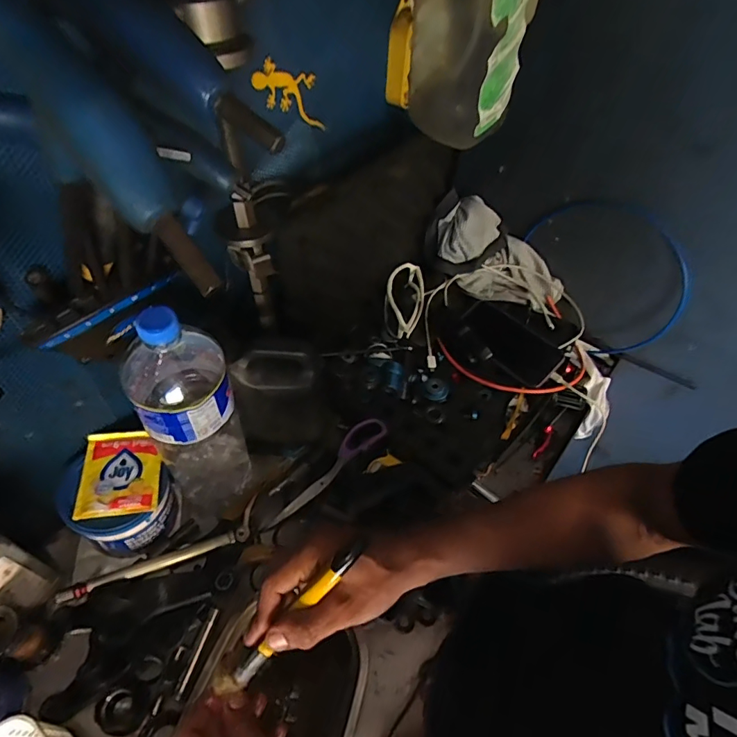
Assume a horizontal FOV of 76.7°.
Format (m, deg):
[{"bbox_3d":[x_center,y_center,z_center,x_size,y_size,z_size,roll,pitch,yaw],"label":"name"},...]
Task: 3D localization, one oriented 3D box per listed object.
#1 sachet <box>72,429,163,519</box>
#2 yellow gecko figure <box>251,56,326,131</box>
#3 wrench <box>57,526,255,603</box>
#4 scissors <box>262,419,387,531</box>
[{"bbox_3d":[-0.268,0.112,0.506,0.080,0.015,0.096,-4,53,-9],"label":"sachet"},{"bbox_3d":[-0.080,-0.295,0.499,0.017,0.049,0.106,39,20,22],"label":"yellow gecko figure"},{"bbox_3d":[-0.232,0.216,0.518,0.194,0.022,0.016,-17,56,-18],"label":"wrench"},{"bbox_3d":[-0.054,0.133,0.591,0.193,0.012,0.036,-43,65,-10],"label":"scissors"}]

